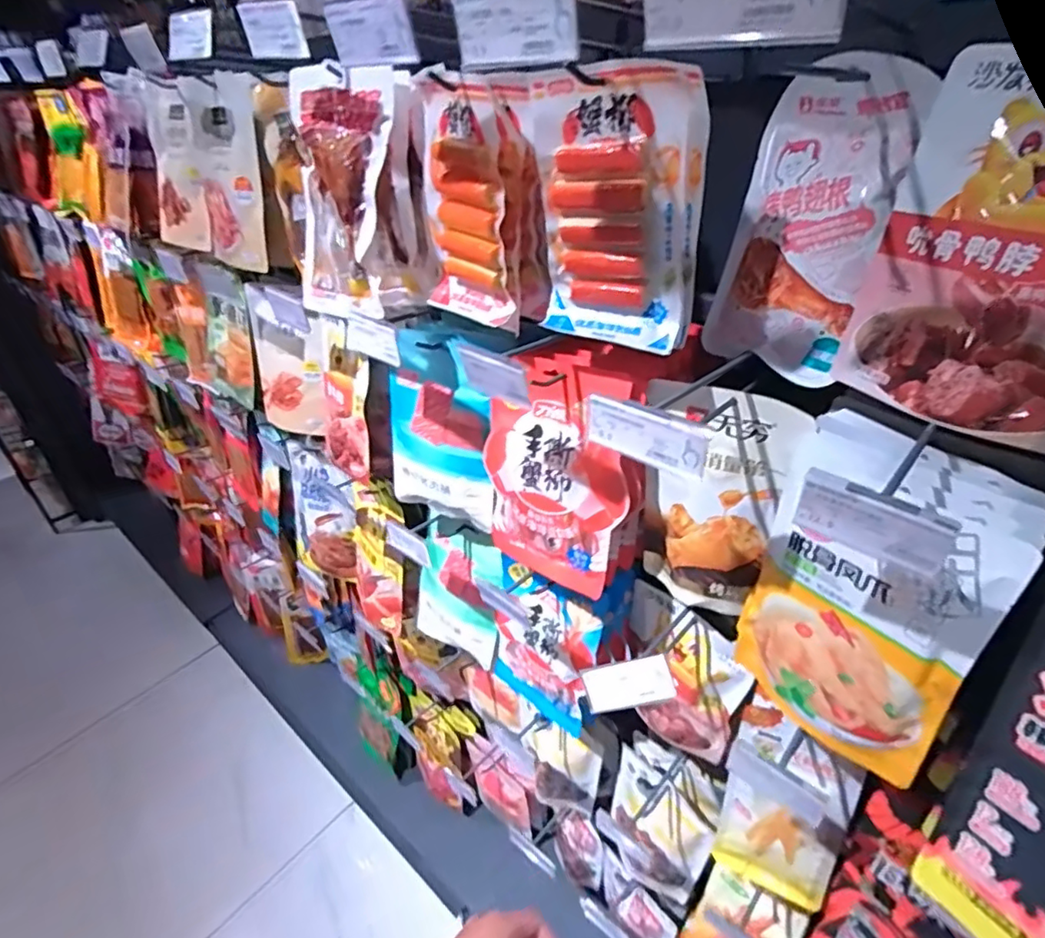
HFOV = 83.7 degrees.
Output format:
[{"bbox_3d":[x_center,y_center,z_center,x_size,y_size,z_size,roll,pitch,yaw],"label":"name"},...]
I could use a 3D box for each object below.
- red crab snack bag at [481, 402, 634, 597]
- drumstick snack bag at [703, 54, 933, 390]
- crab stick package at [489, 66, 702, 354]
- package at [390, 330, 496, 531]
[{"bbox_3d":[0.031,0.028,0.670,0.058,0.195,0.178,-30,41,-32],"label":"red crab snack bag"},{"bbox_3d":[0.244,-0.210,0.510,0.025,0.243,0.143,-6,26,-37],"label":"drumstick snack bag"},{"bbox_3d":[0.061,-0.221,0.512,0.177,0.210,0.047,12,36,26],"label":"crab stick package"},{"bbox_3d":[-0.105,-0.049,0.743,0.149,0.230,0.050,12,37,24],"label":"package"}]

